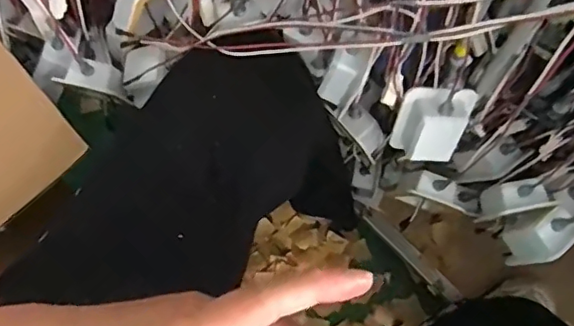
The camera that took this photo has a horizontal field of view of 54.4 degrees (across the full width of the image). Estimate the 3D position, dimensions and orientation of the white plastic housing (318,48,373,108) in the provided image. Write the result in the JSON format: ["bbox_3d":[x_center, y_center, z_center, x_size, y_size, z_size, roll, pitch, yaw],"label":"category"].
[{"bbox_3d":[0.049,-0.073,0.474,0.030,0.064,0.021,45,53,9],"label":"white plastic housing"}]

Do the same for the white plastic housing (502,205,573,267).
[{"bbox_3d":[0.240,0.069,0.522,0.057,0.063,0.035,-29,79,-7],"label":"white plastic housing"}]

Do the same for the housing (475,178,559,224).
[{"bbox_3d":[0.213,0.035,0.538,0.066,0.049,0.032,-12,77,-3],"label":"housing"}]

